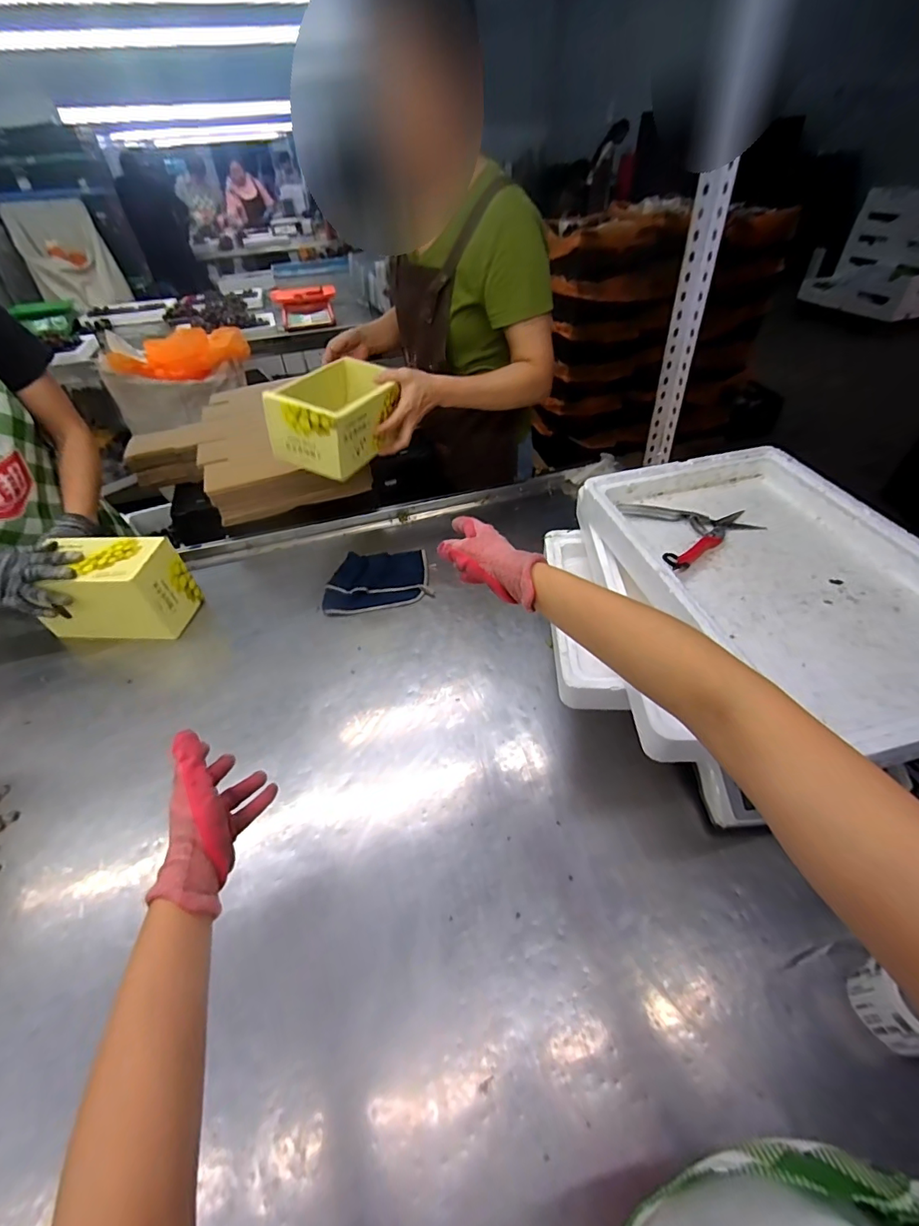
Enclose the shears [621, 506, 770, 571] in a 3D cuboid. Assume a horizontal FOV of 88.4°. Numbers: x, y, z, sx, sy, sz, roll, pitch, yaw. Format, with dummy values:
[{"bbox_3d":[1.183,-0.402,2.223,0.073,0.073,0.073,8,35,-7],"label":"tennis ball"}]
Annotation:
[{"bbox_3d":[0.286,-0.118,0.614,0.174,0.019,0.129,-23,47,-18],"label":"shears"}]

